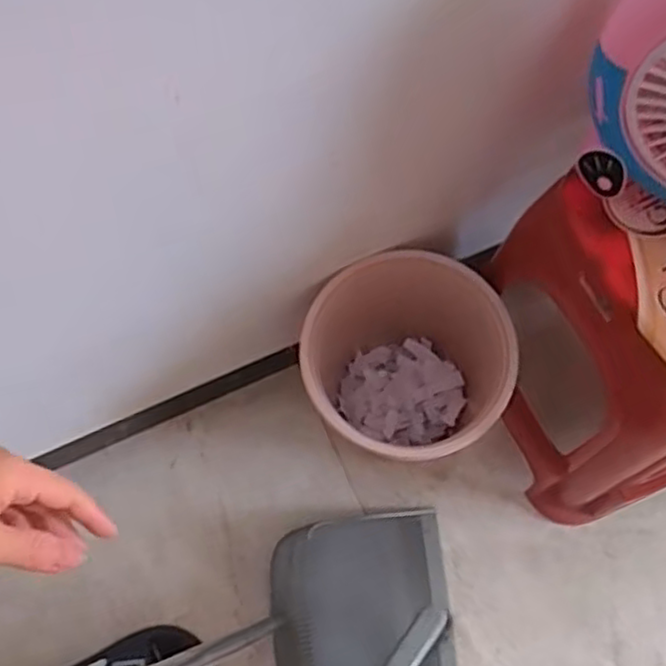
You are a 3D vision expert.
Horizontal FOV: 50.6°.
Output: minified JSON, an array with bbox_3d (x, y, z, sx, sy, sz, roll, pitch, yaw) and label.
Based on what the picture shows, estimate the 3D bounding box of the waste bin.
[{"bbox_3d":[0.088,0.054,0.930,0.239,0.262,0.220,0,75,0],"label":"waste bin"}]

